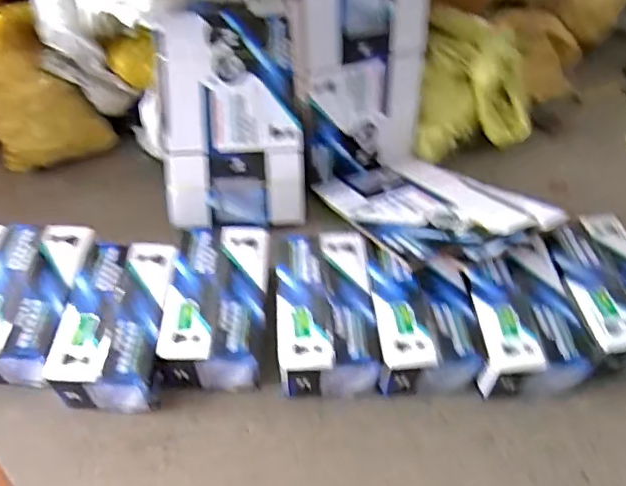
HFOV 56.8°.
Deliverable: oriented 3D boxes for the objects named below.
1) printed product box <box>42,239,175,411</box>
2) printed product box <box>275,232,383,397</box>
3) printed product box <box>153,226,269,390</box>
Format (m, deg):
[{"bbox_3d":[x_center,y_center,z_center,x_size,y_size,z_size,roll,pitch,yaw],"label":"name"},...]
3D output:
[{"bbox_3d":[-0.496,0.215,1.495,0.250,0.192,0.389,4,51,2],"label":"printed product box"},{"bbox_3d":[0.024,0.177,1.543,0.262,0.158,0.418,-3,51,-3],"label":"printed product box"},{"bbox_3d":[-0.244,0.169,1.529,0.261,0.209,0.438,5,51,3],"label":"printed product box"}]

